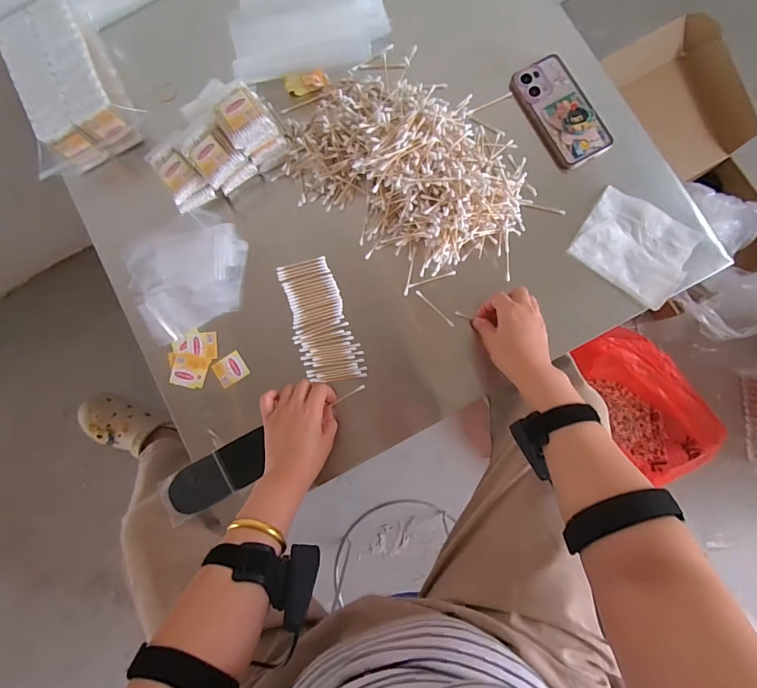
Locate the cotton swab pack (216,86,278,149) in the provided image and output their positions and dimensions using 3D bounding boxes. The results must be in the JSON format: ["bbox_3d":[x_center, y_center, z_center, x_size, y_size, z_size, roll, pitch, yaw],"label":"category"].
[{"bbox_3d":[-0.174,-0.293,0.524,0.065,0.046,0.071,-35,83,-1],"label":"cotton swab pack"}]

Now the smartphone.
[{"bbox_3d":[0.259,-0.329,0.564,0.083,0.018,0.160,-28,83,-1],"label":"smartphone"}]

